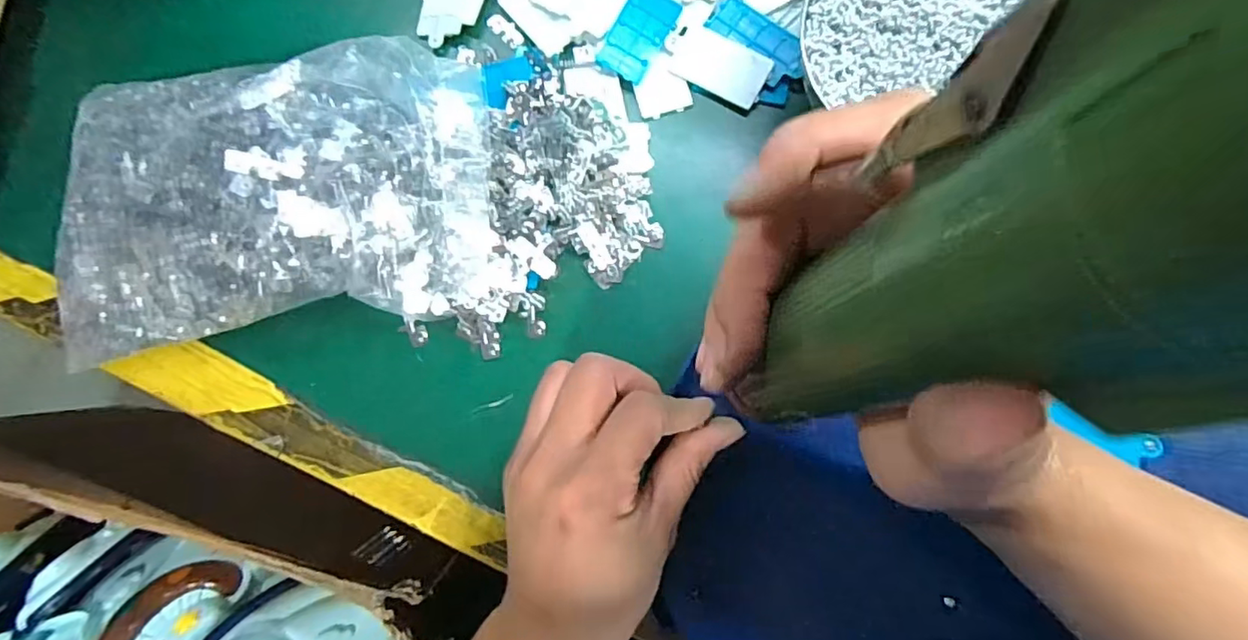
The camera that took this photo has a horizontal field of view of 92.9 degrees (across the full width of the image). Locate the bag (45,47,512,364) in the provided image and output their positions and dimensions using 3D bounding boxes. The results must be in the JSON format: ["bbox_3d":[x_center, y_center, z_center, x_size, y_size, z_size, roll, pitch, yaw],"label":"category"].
[{"bbox_3d":[-0.212,-0.070,0.355,0.264,0.055,0.160,-5,81,4],"label":"bag"}]

